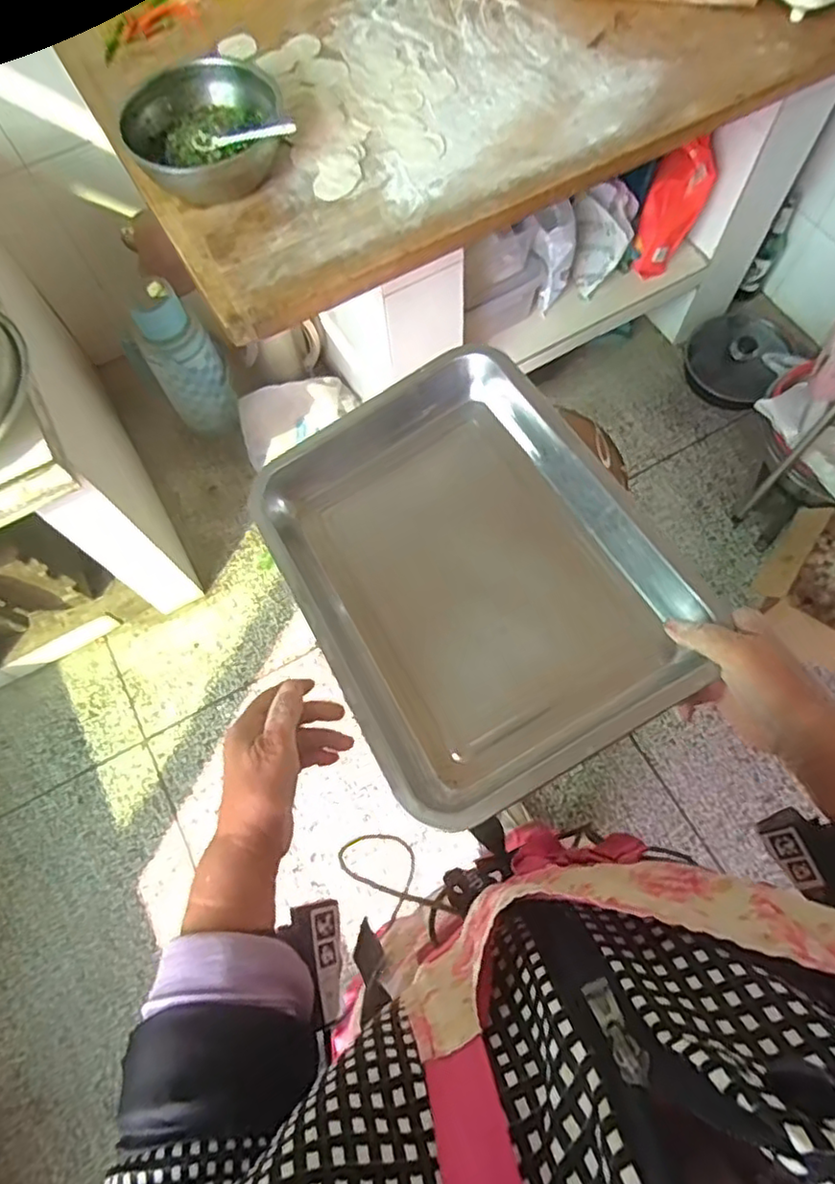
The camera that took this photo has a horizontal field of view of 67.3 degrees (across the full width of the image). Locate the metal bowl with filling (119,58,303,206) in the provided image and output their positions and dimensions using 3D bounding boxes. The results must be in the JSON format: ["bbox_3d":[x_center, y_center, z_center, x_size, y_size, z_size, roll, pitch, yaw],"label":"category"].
[{"bbox_3d":[-0.297,-0.657,0.890,0.213,0.078,0.196,1,64,-2],"label":"metal bowl with filling"}]

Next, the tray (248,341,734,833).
[{"bbox_3d":[0.037,-0.025,0.497,0.255,0.053,0.343,-32,68,1],"label":"tray"}]

